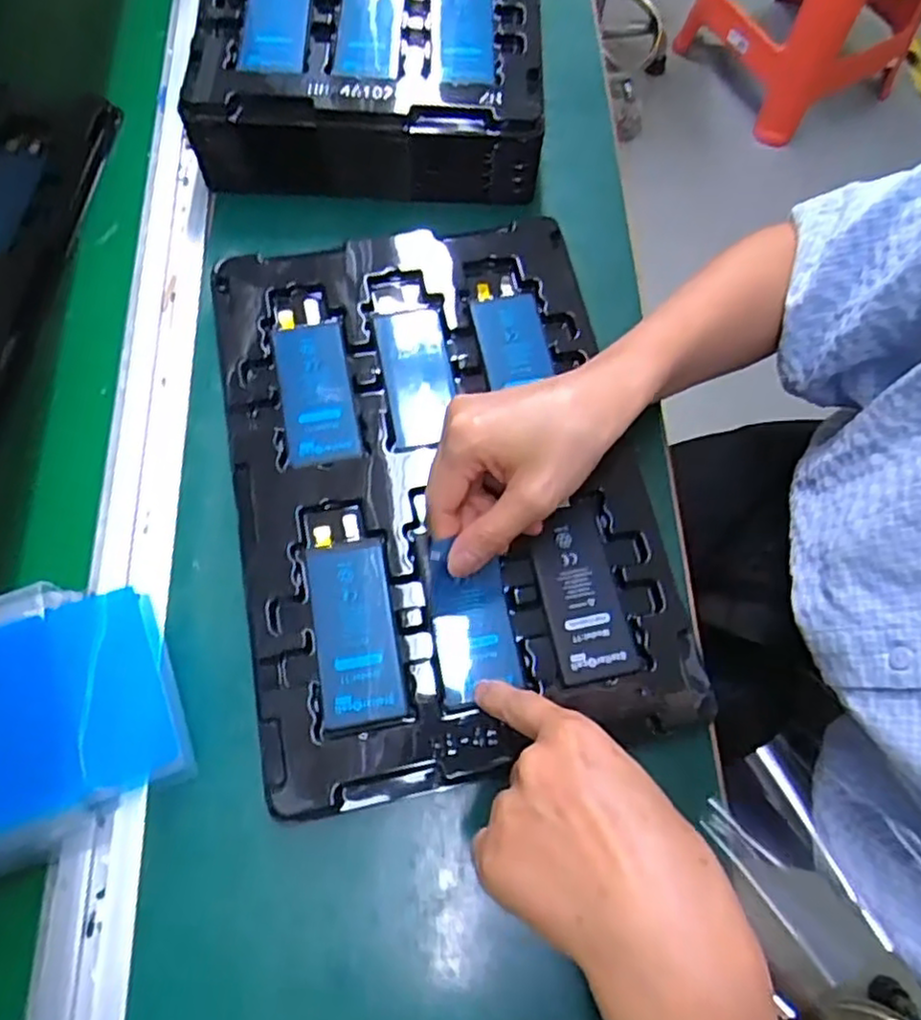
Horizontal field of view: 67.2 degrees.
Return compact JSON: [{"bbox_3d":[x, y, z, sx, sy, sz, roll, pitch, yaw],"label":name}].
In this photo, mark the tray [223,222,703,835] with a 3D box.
[{"bbox_3d":[-0.011,-0.021,0.412,0.233,0.036,0.333,-11,72,-5],"label":"tray"}]

